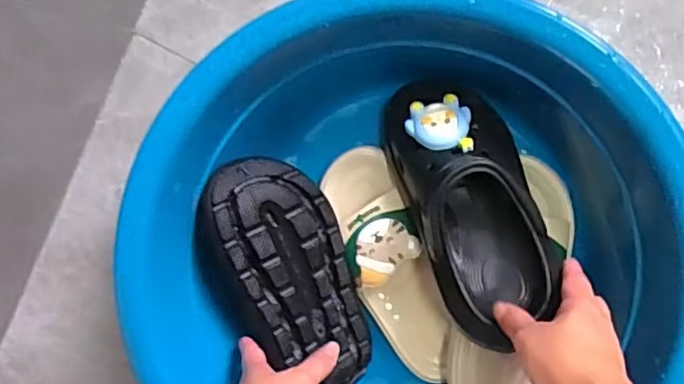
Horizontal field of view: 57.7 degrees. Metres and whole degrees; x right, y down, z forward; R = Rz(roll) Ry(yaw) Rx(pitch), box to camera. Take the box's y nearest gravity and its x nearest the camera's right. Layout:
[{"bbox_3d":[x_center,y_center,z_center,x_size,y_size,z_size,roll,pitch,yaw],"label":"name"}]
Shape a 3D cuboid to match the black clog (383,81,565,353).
[{"bbox_3d":[0.111,0.008,0.529,0.104,0.080,0.227,-21,74,9],"label":"black clog"}]

